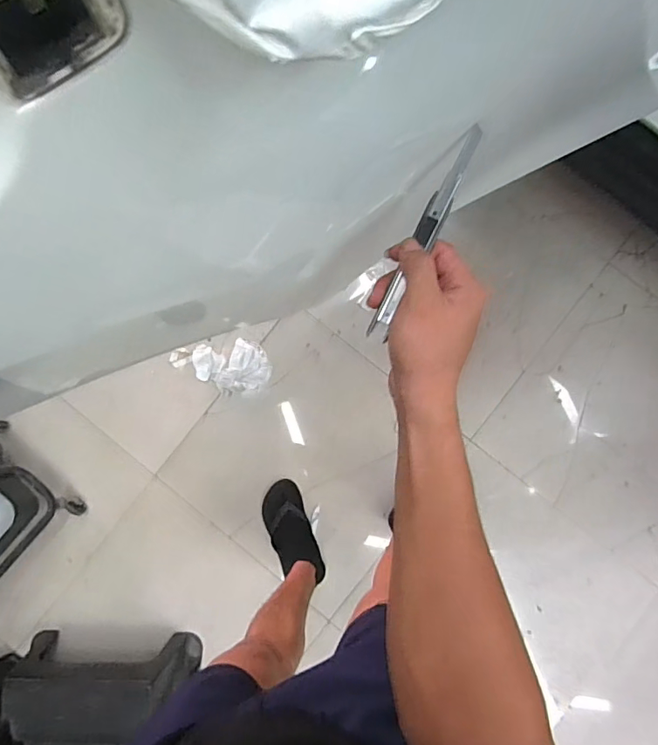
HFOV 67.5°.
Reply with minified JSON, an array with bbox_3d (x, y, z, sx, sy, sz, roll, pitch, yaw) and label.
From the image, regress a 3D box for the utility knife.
[{"bbox_3d":[0.075,-0.106,0.383,0.018,0.006,0.172,27,97,3],"label":"utility knife"}]

